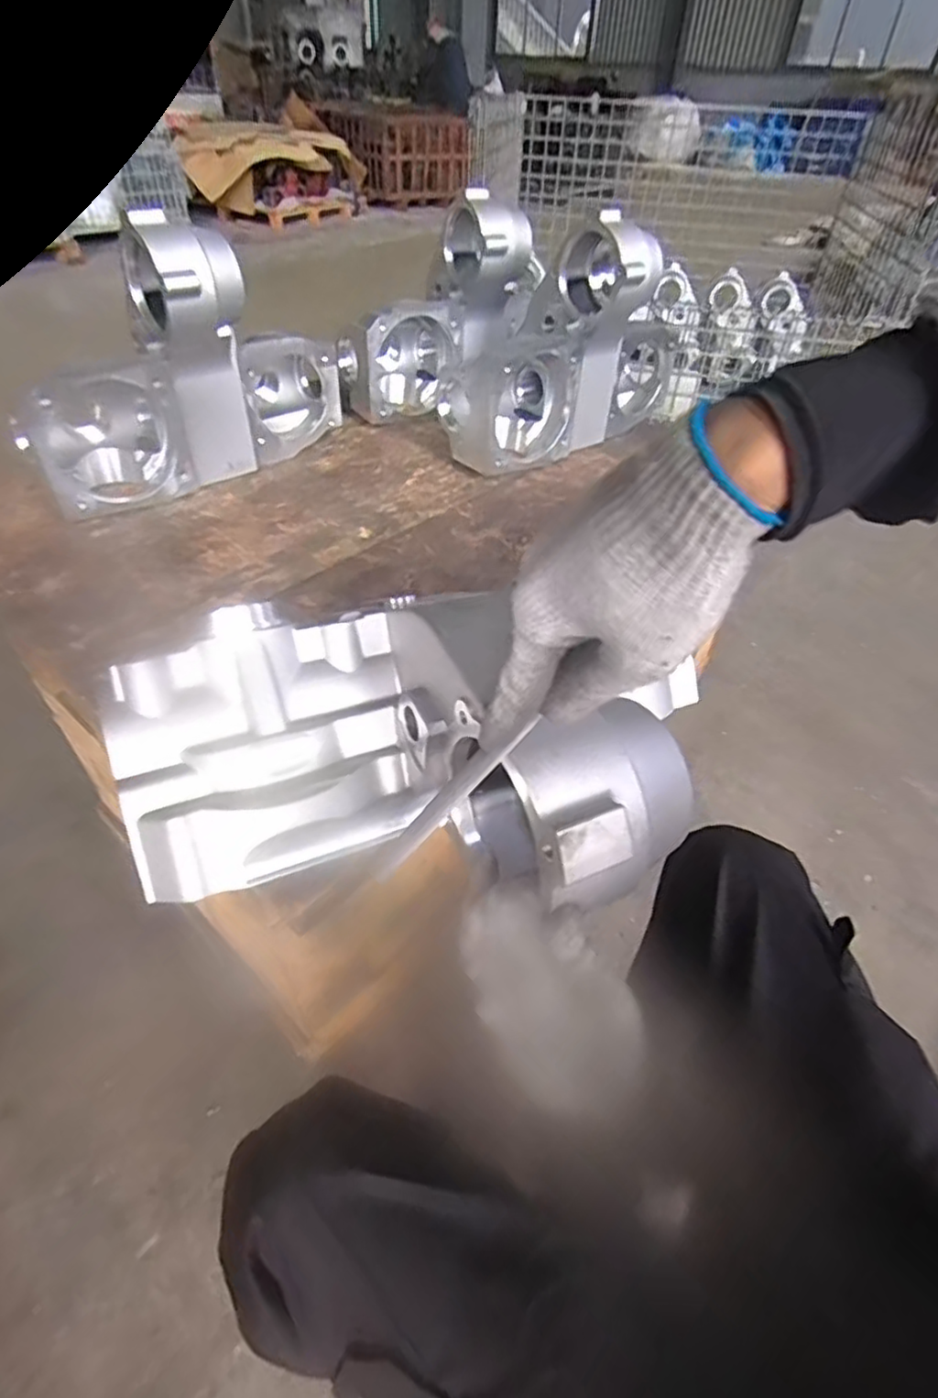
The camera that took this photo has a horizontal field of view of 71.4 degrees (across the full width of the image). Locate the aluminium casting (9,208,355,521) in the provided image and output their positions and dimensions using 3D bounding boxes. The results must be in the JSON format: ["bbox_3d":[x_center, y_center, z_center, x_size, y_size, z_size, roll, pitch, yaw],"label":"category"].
[{"bbox_3d":[-0.374,-0.506,0.958,0.541,0.317,0.179,-32,54,-31],"label":"aluminium casting"}]

